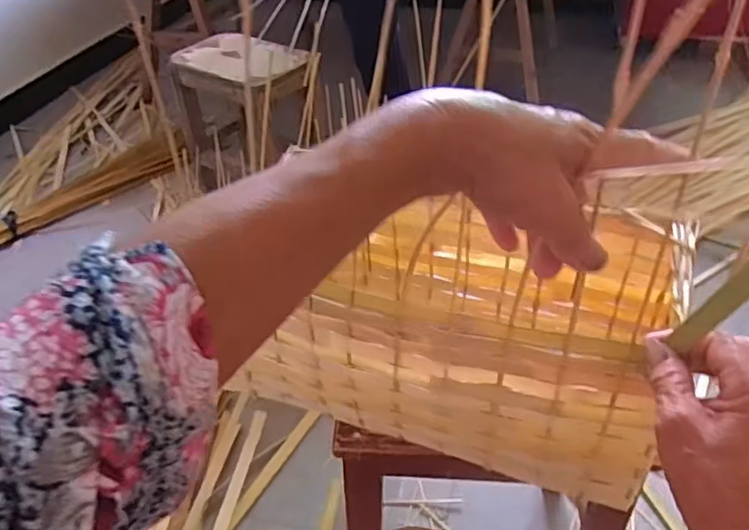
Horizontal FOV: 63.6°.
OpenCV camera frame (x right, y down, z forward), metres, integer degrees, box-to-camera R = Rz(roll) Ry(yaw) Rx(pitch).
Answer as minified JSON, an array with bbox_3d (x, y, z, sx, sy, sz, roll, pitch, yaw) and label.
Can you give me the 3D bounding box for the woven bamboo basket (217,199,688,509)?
[{"bbox_3d":[0.079,0.042,0.582,0.369,0.192,0.214,12,44,17],"label":"woven bamboo basket"}]

